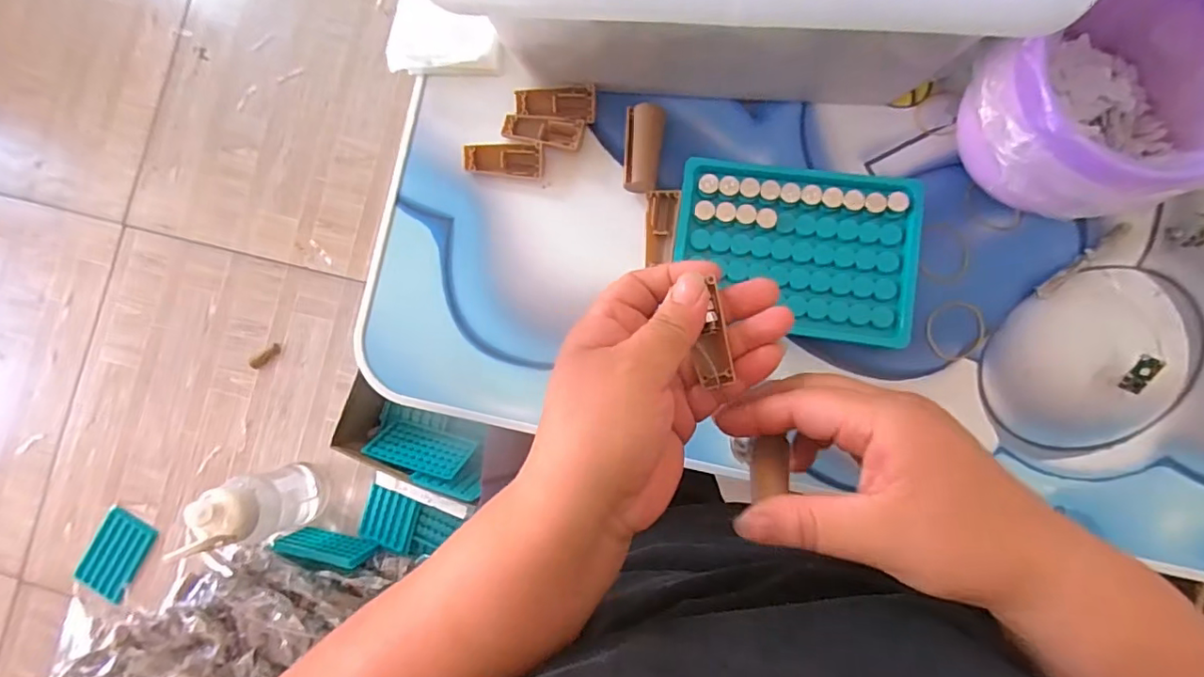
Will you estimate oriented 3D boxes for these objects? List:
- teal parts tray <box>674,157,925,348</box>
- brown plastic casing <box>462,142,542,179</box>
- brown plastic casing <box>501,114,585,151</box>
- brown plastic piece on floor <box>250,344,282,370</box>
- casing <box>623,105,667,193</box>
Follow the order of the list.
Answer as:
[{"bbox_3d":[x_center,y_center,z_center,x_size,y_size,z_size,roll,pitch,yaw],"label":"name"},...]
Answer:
[{"bbox_3d":[0.109,-0.054,0.314,0.130,0.019,0.100,8,86,5],"label":"teal parts tray"},{"bbox_3d":[-0.060,-0.109,0.339,0.049,0.012,0.020,4,86,5],"label":"brown plastic casing"},{"bbox_3d":[-0.036,-0.127,0.337,0.048,0.005,0.019,12,86,5],"label":"brown plastic casing"},{"bbox_3d":[-0.543,0.029,0.898,0.060,0.006,0.019,-34,84,-4],"label":"brown plastic piece on floor"},{"bbox_3d":[0.024,-0.114,0.330,0.022,0.008,0.055,7,86,5],"label":"casing"}]

